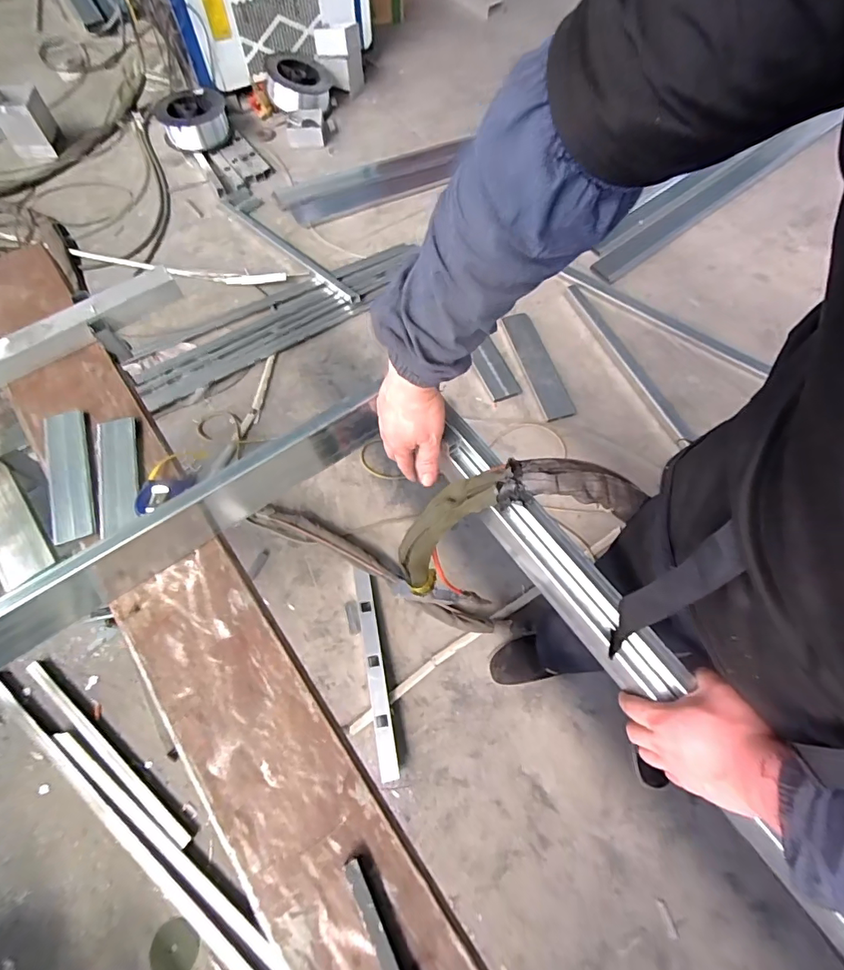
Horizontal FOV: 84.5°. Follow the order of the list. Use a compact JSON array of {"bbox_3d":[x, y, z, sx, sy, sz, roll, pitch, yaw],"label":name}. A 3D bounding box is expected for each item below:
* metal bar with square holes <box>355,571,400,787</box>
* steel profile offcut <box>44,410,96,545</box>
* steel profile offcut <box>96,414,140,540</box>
[{"bbox_3d":[-0.118,0.453,1.168,0.044,0.029,0.494,-10,66,-6],"label":"metal bar with square holes"},{"bbox_3d":[-0.478,-0.013,0.631,0.053,0.025,0.190,-18,67,-10],"label":"steel profile offcut"},{"bbox_3d":[-0.417,-0.014,0.636,0.045,0.019,0.175,-16,67,-9],"label":"steel profile offcut"}]

